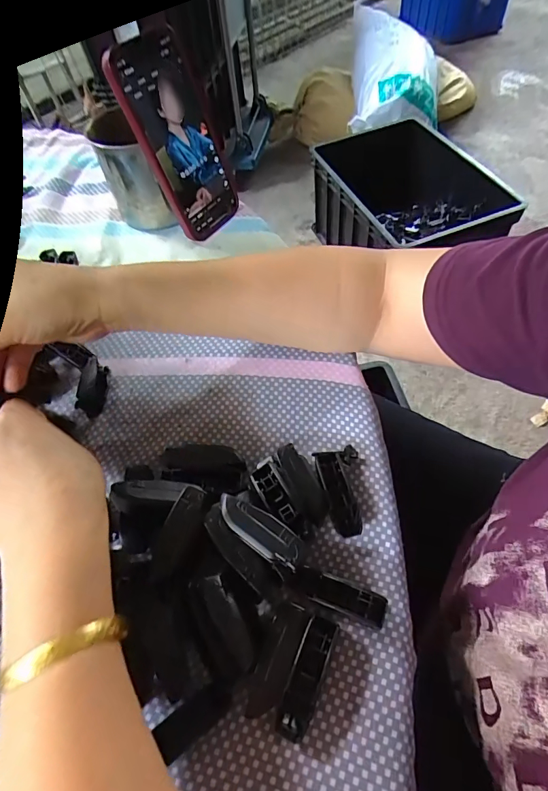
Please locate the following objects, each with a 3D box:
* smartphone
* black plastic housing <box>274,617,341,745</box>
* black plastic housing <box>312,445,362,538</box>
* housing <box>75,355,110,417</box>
[{"bbox_3d":[-0.084,-0.235,0.387,0.013,0.156,0.078,19,58,39],"label":"smartphone"},{"bbox_3d":[0.018,0.147,0.222,0.016,0.011,0.056,18,60,16],"label":"black plastic housing"},{"bbox_3d":[0.044,0.060,0.273,0.027,0.016,0.061,-5,57,2],"label":"black plastic housing"},{"bbox_3d":[-0.144,-0.008,0.334,0.018,0.015,0.047,-4,57,2],"label":"housing"}]

